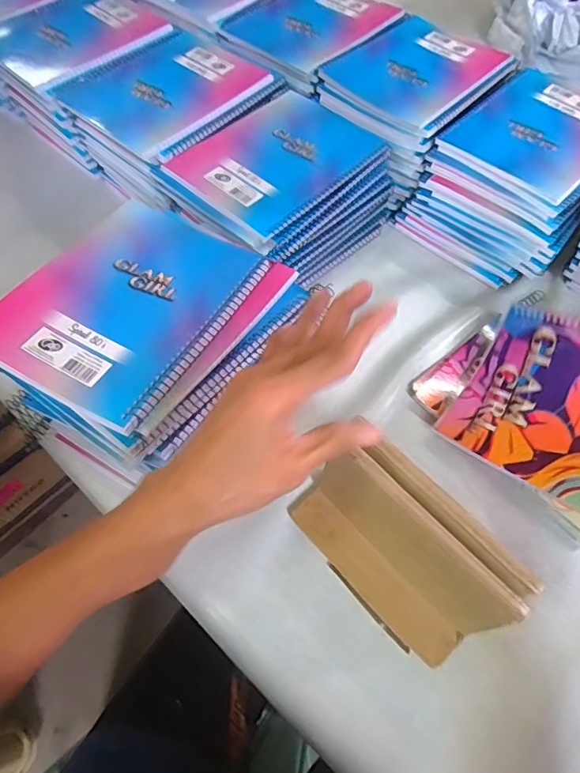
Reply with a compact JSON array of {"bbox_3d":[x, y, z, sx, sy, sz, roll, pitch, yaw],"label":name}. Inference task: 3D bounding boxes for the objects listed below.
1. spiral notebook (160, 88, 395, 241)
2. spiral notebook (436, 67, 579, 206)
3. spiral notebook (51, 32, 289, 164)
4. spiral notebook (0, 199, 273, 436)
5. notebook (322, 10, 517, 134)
[{"bbox_3d":[-0.011,-0.242,0.507,0.149,0.013,0.200,38,66,17],"label":"spiral notebook"},{"bbox_3d":[0.280,-0.286,0.531,0.147,0.011,0.190,40,66,18],"label":"spiral notebook"},{"bbox_3d":[-0.137,-0.338,0.540,0.175,0.011,0.193,34,65,16],"label":"spiral notebook"},{"bbox_3d":[-0.127,-0.068,0.379,0.144,0.011,0.189,27,60,9],"label":"spiral notebook"},{"bbox_3d":[0.154,-0.379,0.573,0.162,0.011,0.191,39,66,18],"label":"notebook"}]

